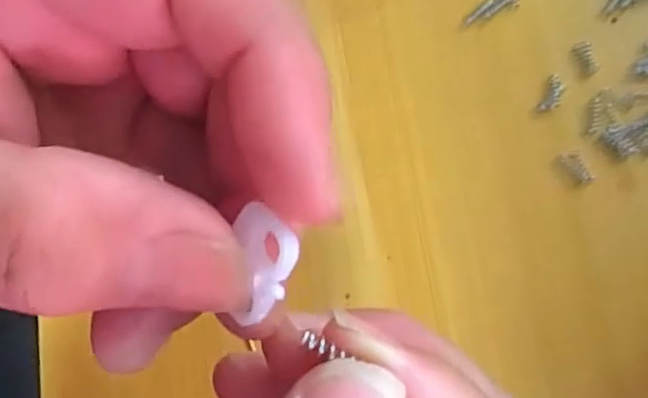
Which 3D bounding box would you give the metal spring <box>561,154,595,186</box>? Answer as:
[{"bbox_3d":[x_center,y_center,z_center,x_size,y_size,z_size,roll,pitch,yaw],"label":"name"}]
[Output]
[{"bbox_3d":[0.081,-0.010,0.210,0.005,0.004,0.012,-35,74,-3],"label":"metal spring"}]

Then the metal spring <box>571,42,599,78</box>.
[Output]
[{"bbox_3d":[0.086,-0.046,0.217,0.005,0.004,0.011,-21,74,2],"label":"metal spring"}]

